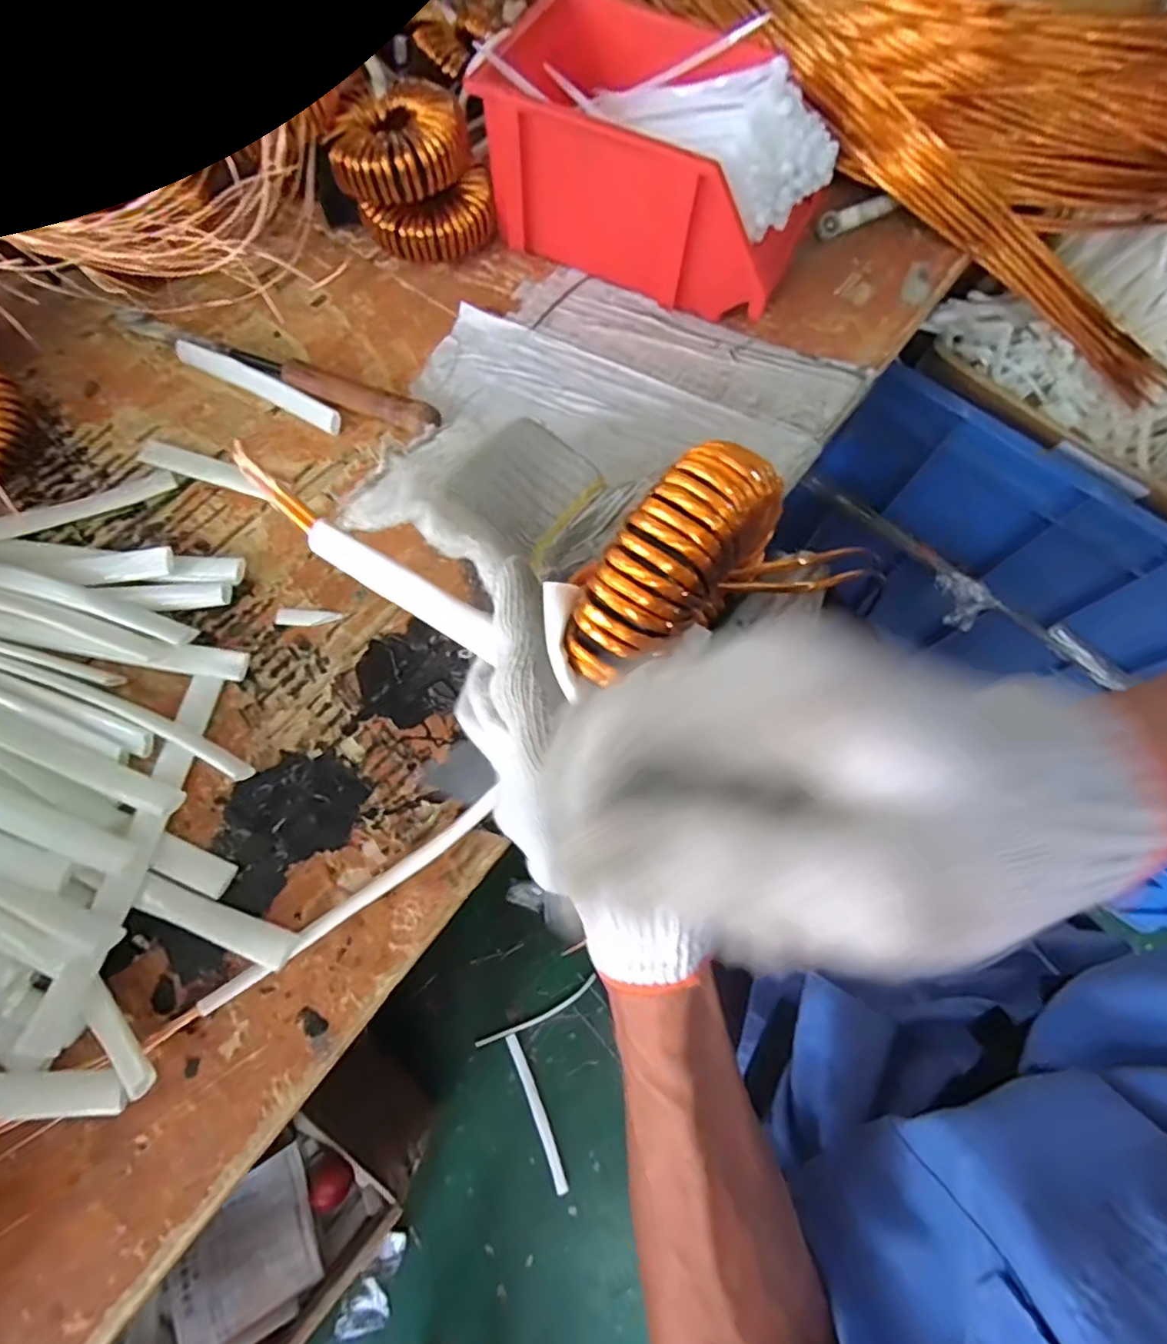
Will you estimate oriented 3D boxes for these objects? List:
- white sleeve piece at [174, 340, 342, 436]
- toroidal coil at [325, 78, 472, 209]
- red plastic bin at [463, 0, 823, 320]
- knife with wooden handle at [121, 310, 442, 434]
[{"bbox_3d":[-0.241,-0.213,0.459,0.144,0.016,0.016,29,72,7],"label":"white sleeve piece"},{"bbox_3d":[-0.140,-0.407,0.478,0.081,0.031,0.105,38,74,10],"label":"toroidal coil"},{"bbox_3d":[0.052,-0.404,0.488,0.263,0.104,0.157,27,72,6],"label":"red plastic bin"},{"bbox_3d":[-0.232,-0.227,0.460,0.273,0.026,0.021,23,71,5],"label":"knife with wooden handle"}]

